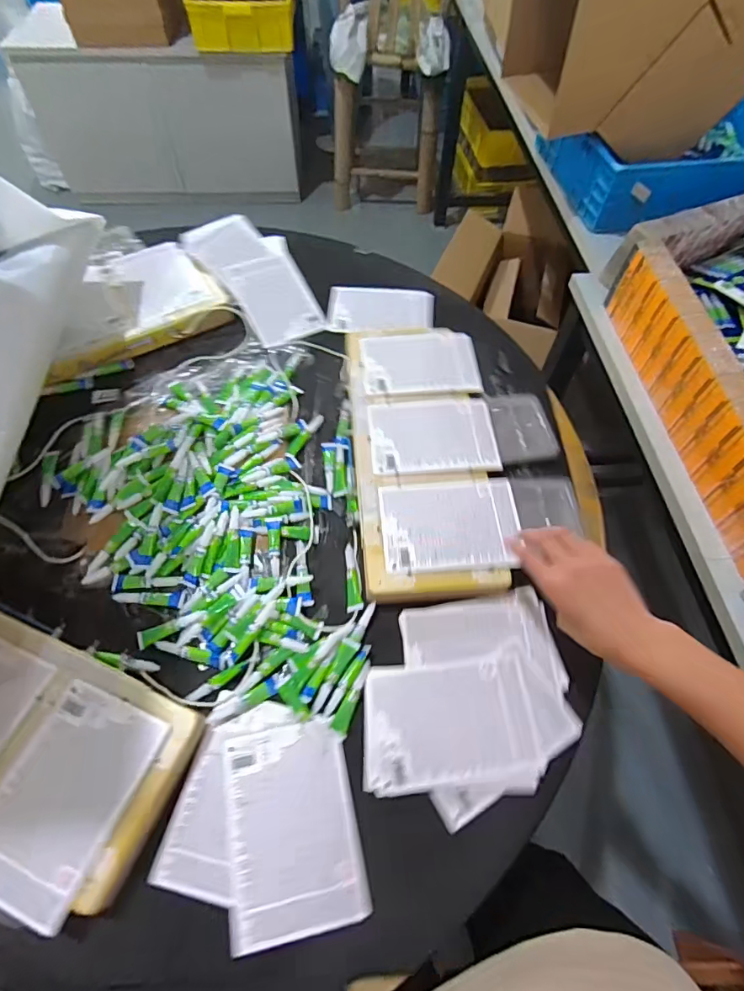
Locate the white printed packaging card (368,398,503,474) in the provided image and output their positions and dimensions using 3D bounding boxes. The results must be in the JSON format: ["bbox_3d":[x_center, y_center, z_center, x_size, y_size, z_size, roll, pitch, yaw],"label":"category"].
[{"bbox_3d":[0.083,-0.083,0.674,0.168,0.004,0.120,-2,60,-4],"label":"white printed packaging card"}]

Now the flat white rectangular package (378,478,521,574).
[{"bbox_3d":[0.096,0.036,0.602,0.164,0.005,0.114,-3,60,-3],"label":"flat white rectangular package"}]

